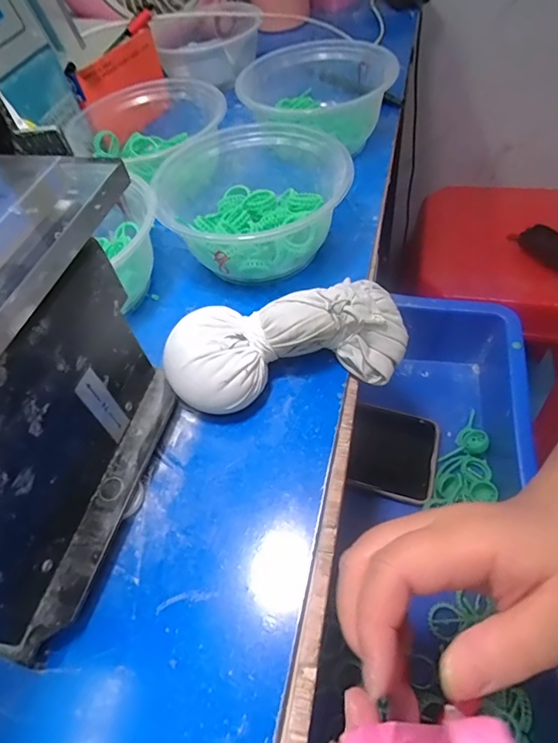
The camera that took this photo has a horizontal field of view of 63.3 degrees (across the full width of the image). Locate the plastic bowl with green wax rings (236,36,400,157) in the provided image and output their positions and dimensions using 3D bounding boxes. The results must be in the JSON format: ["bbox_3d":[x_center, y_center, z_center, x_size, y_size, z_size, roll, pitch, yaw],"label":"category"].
[{"bbox_3d":[0.035,-0.254,0.414,0.116,0.059,0.120,-4,53,5],"label":"plastic bowl with green wax rings"}]

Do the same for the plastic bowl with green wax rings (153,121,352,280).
[{"bbox_3d":[-0.022,-0.124,0.329,0.128,0.057,0.120,-4,53,5],"label":"plastic bowl with green wax rings"}]

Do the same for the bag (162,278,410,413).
[{"bbox_3d":[0.006,-0.015,0.264,0.139,0.045,0.056,-16,53,-2],"label":"bag"}]

